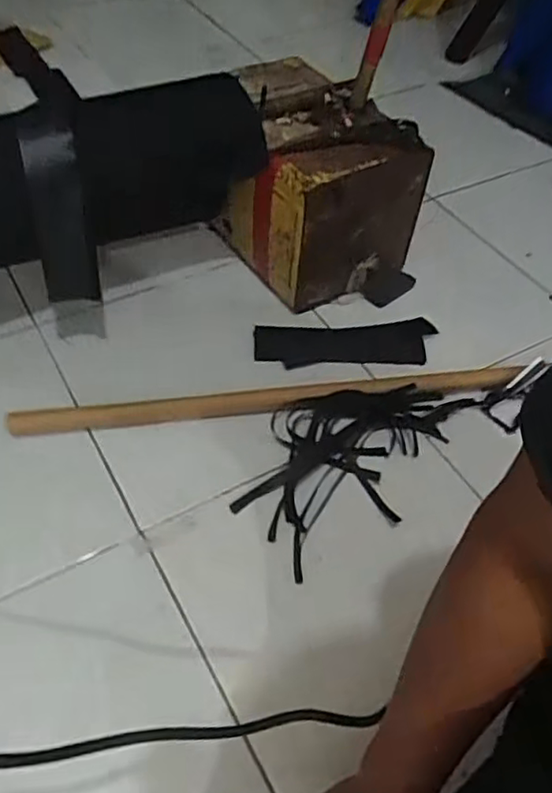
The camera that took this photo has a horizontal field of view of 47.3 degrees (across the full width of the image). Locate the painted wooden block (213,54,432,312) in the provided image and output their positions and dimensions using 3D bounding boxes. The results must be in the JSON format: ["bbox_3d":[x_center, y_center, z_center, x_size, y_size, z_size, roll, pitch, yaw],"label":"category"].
[{"bbox_3d":[0.053,-0.327,1.012,0.262,0.251,0.271,-21,56,-21],"label":"painted wooden block"}]

